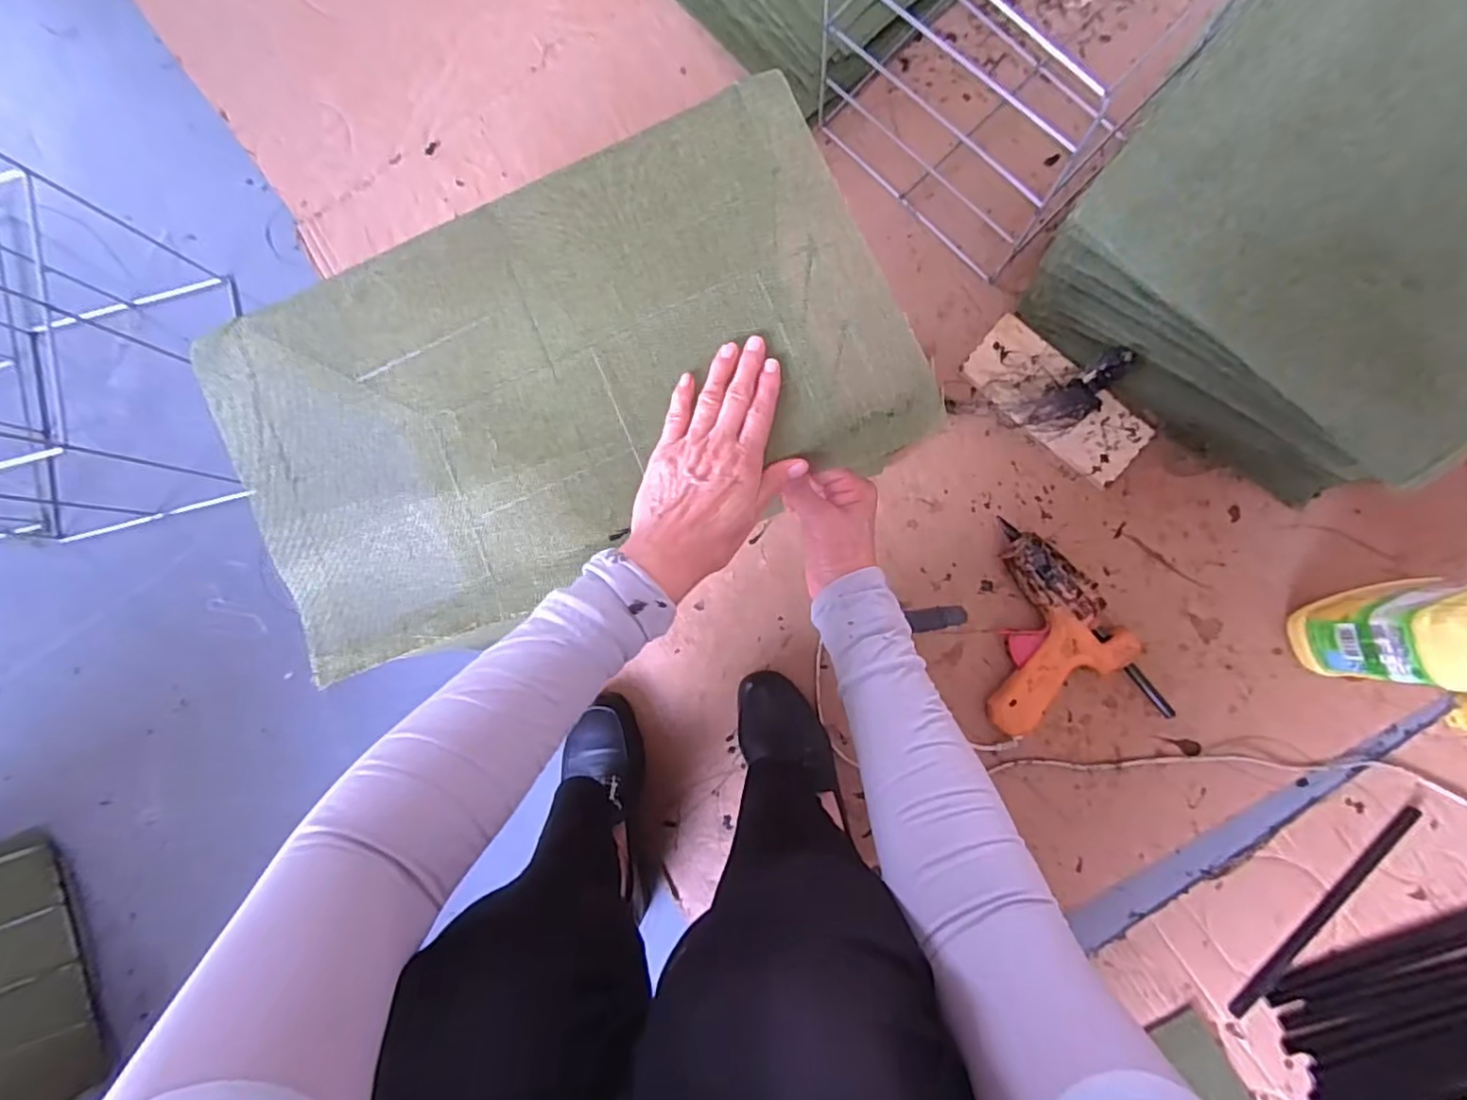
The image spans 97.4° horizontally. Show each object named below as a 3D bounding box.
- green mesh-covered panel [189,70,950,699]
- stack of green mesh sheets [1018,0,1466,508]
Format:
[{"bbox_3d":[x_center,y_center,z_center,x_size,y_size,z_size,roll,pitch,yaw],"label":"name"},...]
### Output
[{"bbox_3d":[-0.123,-0.120,0.454,0.461,0.028,0.279,-24,85,3],"label":"green mesh-covered panel"},{"bbox_3d":[0.507,-0.259,0.565,0.361,0.219,0.296,43,91,6],"label":"stack of green mesh sheets"}]

